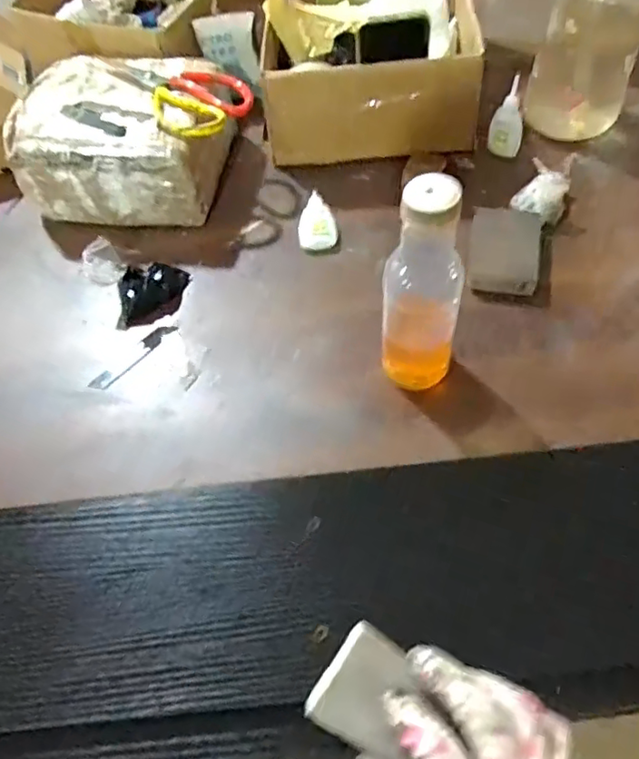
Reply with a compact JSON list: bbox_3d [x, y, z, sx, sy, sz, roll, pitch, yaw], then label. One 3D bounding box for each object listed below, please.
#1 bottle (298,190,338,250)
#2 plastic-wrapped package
[{"bbox_3d":[-0.005,-0.183,0.681,0.041,0.018,0.080,-8,57,-1],"label":"bottle"},{"bbox_3d":[-0.225,-0.284,0.705,0.236,0.097,0.181,2,57,5],"label":"plastic-wrapped package"}]

